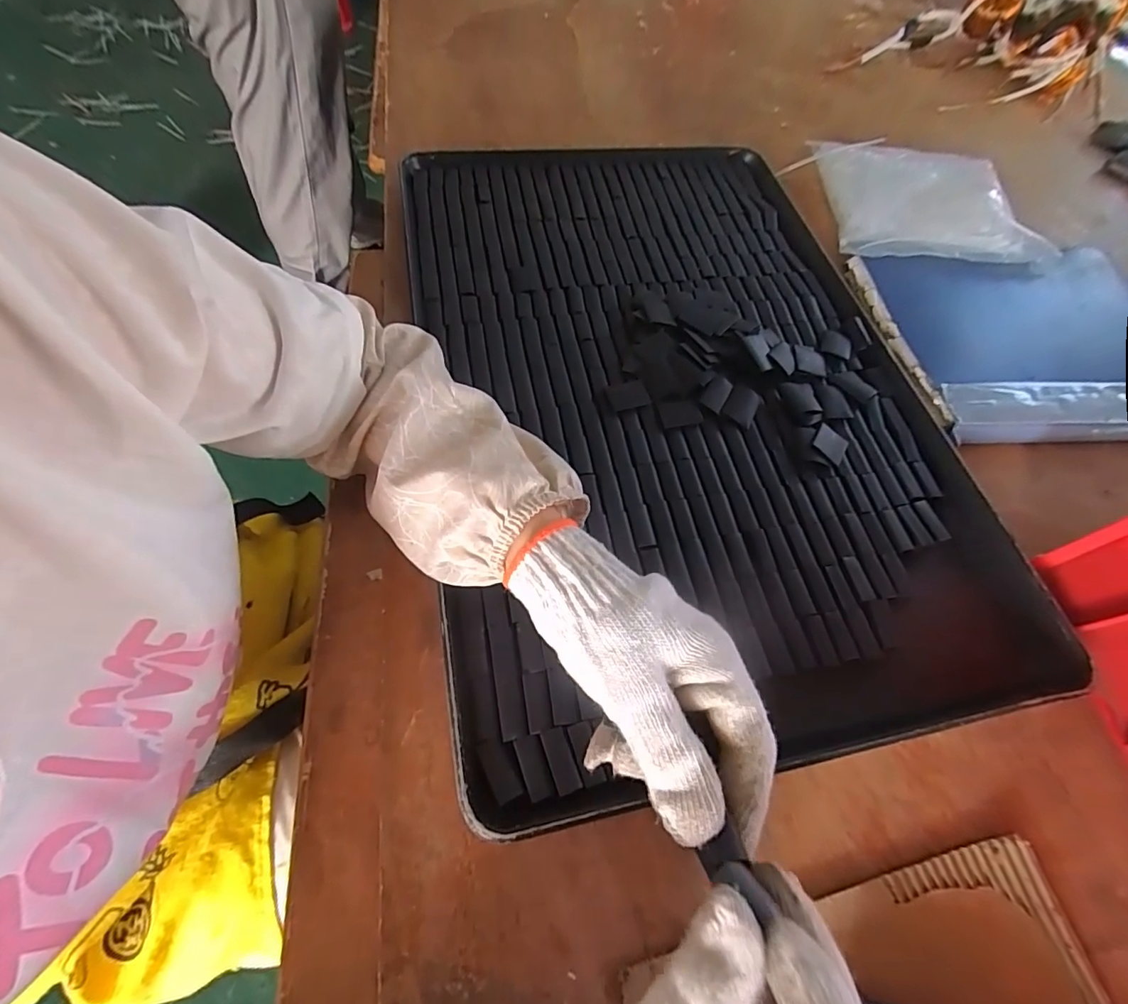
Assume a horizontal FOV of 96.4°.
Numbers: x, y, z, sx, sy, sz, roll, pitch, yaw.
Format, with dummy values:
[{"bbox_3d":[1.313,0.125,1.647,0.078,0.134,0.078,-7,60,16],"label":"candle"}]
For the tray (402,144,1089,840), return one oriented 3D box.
[{"bbox_3d":[0.088,-0.121,0.416,0.397,0.023,0.591,-9,64,-8],"label":"tray"}]

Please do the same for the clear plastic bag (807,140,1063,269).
[{"bbox_3d":[0.397,-0.323,0.549,0.216,0.036,0.195,6,63,-1],"label":"clear plastic bag"}]

